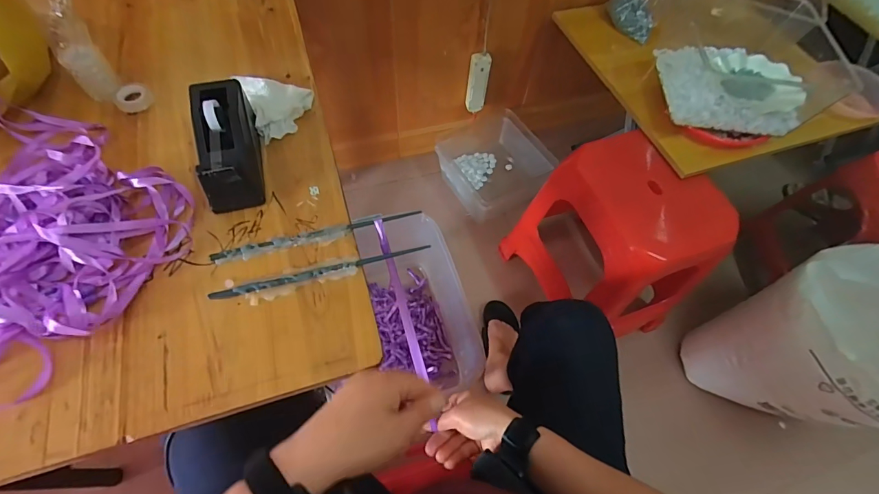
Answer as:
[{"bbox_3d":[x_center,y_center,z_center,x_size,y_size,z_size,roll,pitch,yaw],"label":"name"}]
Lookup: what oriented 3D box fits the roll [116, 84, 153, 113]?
[{"bbox_3d":[-0.413,-0.202,0.544,0.043,0.013,0.041,2,61,-3],"label":"roll"}]

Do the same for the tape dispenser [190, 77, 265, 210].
[{"bbox_3d":[-0.251,-0.120,0.477,0.060,0.072,0.155,-12,63,-10],"label":"tape dispenser"}]

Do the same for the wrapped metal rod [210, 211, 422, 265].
[{"bbox_3d":[-0.135,-0.015,0.461,0.231,0.008,0.016,-15,63,-11],"label":"wrapped metal rod"}]

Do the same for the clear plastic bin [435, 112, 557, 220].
[{"bbox_3d":[0.179,-0.265,1.343,0.317,0.141,0.316,-25,66,-16],"label":"clear plastic bin"}]

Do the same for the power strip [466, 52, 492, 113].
[{"bbox_3d":[0.118,-0.499,1.237,0.062,0.193,0.022,4,61,-1],"label":"power strip"}]

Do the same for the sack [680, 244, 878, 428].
[{"bbox_3d":[0.882,0.224,0.872,0.262,0.569,0.342,-34,68,-20],"label":"sack"}]

